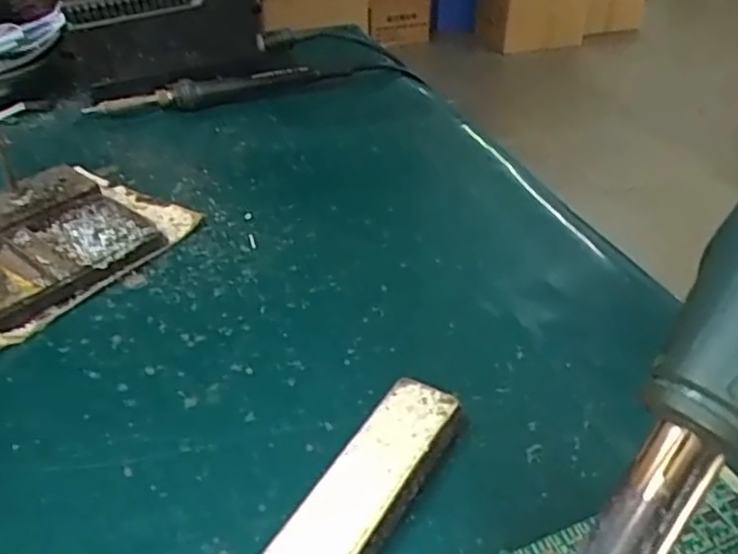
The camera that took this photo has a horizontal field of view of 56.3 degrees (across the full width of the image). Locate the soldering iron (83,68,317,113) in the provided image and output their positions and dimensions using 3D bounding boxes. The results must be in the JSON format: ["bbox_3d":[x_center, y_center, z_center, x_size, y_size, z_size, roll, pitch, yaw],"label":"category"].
[{"bbox_3d":[-0.136,-0.152,0.574,0.184,0.021,0.018,-13,37,-16],"label":"soldering iron"}]

